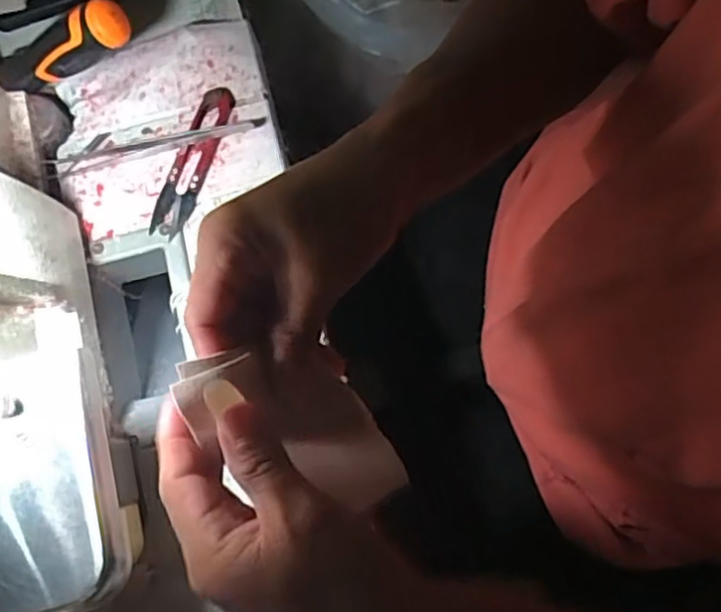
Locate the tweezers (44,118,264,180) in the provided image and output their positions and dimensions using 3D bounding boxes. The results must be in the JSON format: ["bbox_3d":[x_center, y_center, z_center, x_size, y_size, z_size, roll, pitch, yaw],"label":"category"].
[{"bbox_3d":[-0.135,-0.108,0.435,0.143,0.009,0.016,-14,77,-1],"label":"tweezers"}]

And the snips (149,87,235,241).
[{"bbox_3d":[-0.109,-0.095,0.434,0.024,0.007,0.105,19,79,6],"label":"snips"}]

